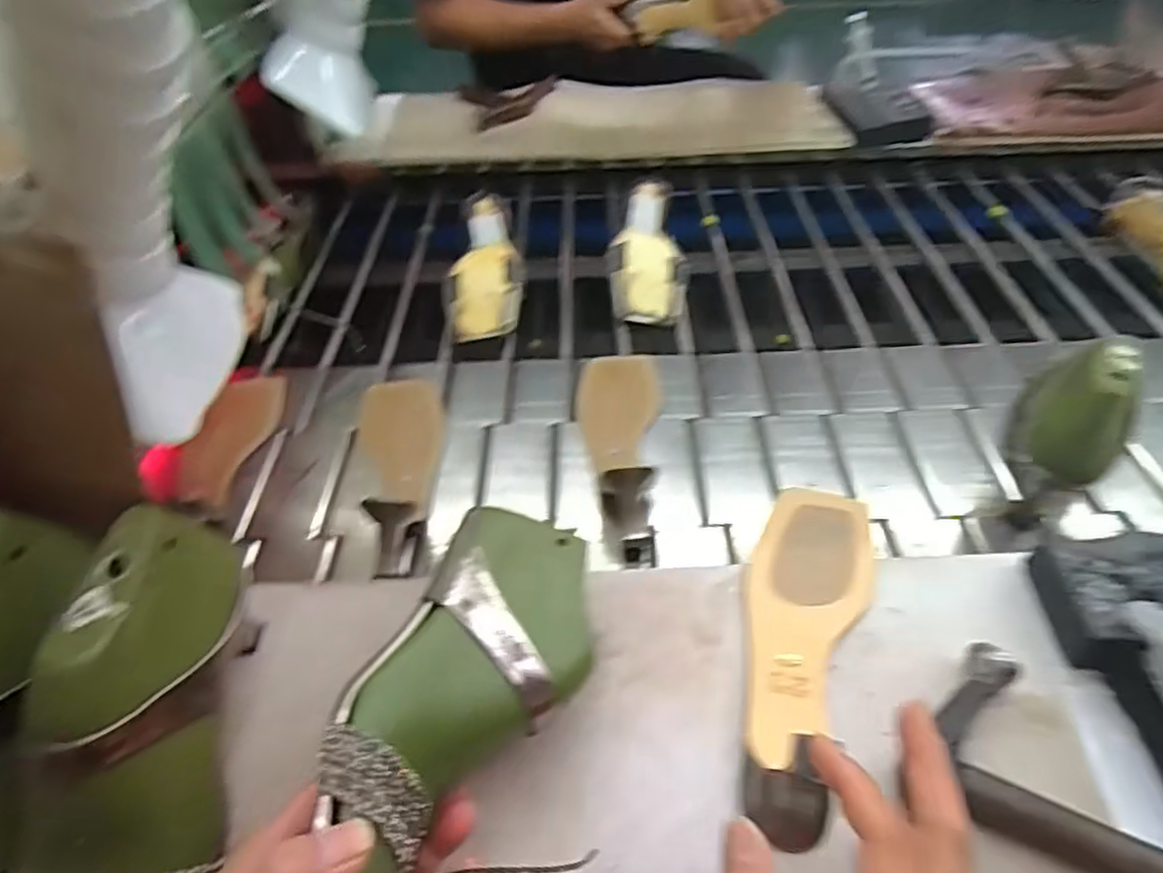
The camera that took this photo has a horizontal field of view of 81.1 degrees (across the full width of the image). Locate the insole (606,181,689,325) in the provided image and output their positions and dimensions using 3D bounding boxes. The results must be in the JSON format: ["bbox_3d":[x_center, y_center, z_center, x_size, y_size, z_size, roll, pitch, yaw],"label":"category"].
[{"bbox_3d":[0.075,-0.224,0.777,0.083,0.030,0.210,0,63,3],"label":"insole"}]

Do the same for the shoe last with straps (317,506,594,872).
[{"bbox_3d":[-0.057,0.132,0.340,0.085,0.072,0.224,16,44,17],"label":"shoe last with straps"}]

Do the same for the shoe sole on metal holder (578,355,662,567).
[{"bbox_3d":[0.033,-0.009,0.609,0.079,0.048,0.252,1,46,3],"label":"shoe sole on metal holder"}]

